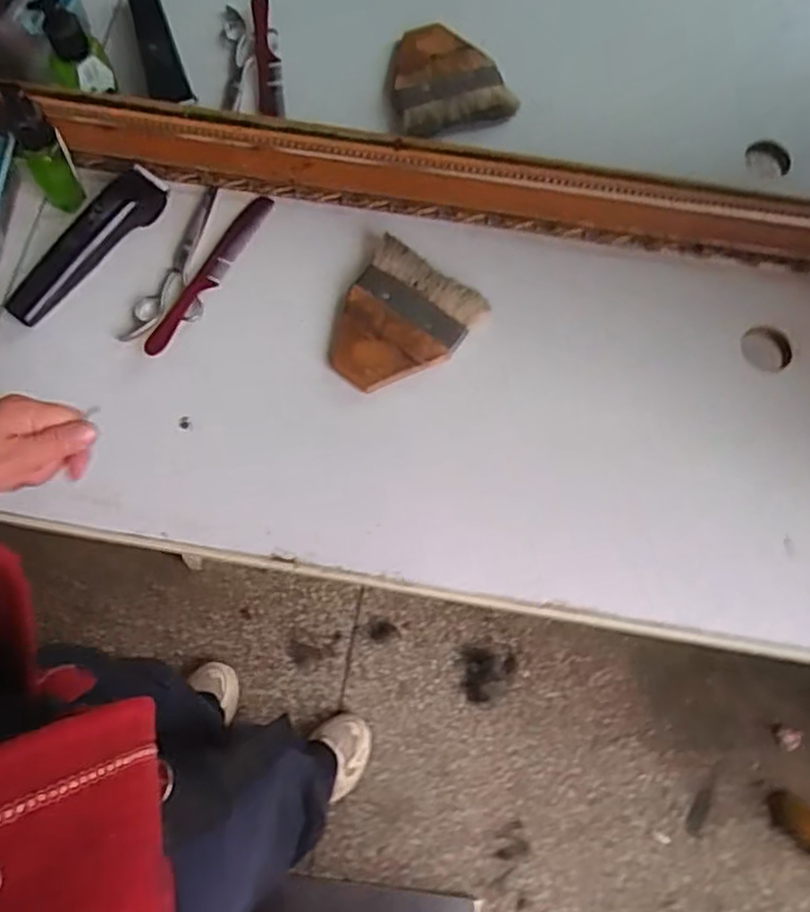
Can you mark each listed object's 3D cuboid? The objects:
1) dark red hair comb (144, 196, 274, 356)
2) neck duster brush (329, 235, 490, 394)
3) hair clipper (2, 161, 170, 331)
[{"bbox_3d":[-0.173,-0.164,0.615,0.026,0.010,0.180,27,73,8],"label":"dark red hair comb"},{"bbox_3d":[-0.008,-0.112,0.594,0.109,0.021,0.123,36,75,10],"label":"neck duster brush"},{"bbox_3d":[-0.276,-0.186,0.609,0.047,0.033,0.175,33,74,9],"label":"hair clipper"}]

